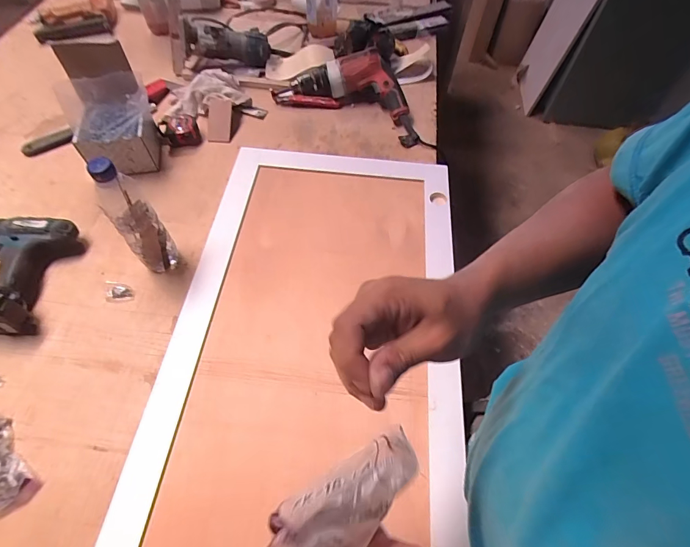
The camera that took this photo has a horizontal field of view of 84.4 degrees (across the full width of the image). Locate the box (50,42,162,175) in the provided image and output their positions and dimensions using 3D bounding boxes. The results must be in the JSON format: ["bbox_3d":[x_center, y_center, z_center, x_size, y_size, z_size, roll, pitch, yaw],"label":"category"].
[{"bbox_3d":[-0.470,-0.323,0.761,0.134,0.197,0.148,-10,57,-5],"label":"box"}]

